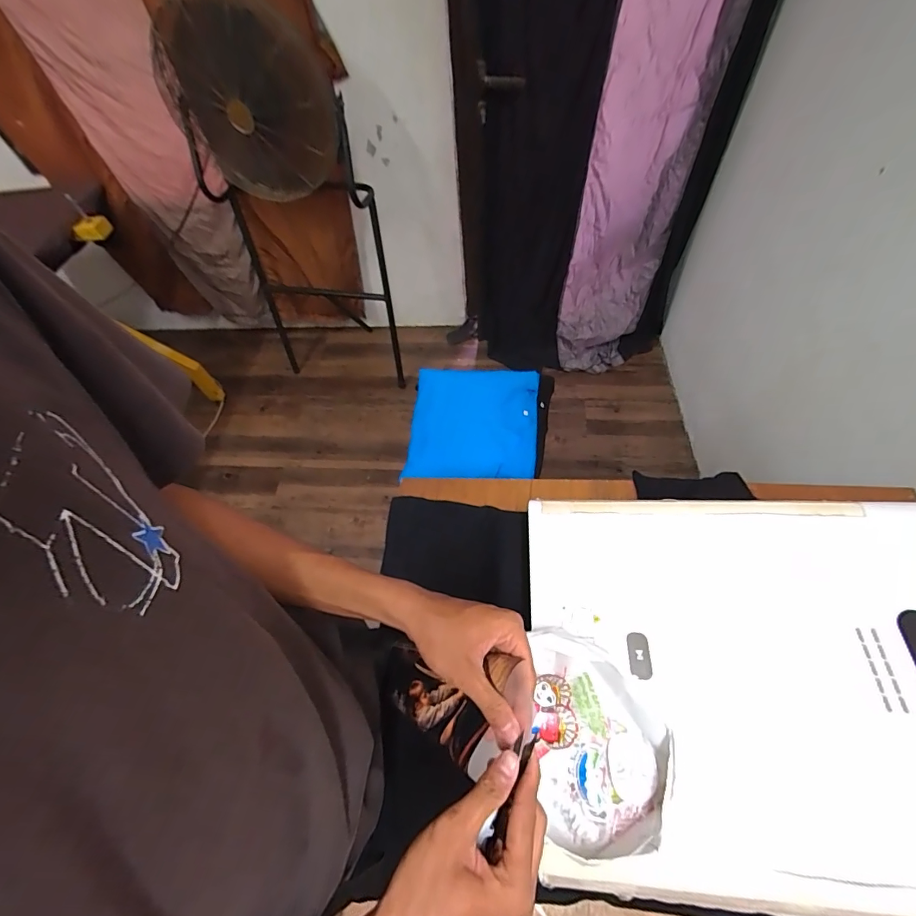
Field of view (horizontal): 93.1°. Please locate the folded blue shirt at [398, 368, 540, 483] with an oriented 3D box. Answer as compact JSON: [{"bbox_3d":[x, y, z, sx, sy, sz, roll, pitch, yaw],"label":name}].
[{"bbox_3d":[0.037,-0.099,1.192,0.363,0.091,0.309,4,59,6],"label":"folded blue shirt"}]

